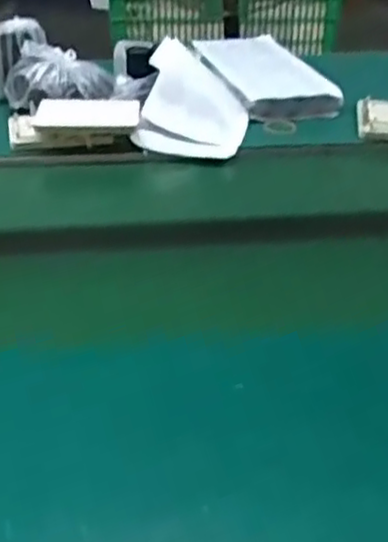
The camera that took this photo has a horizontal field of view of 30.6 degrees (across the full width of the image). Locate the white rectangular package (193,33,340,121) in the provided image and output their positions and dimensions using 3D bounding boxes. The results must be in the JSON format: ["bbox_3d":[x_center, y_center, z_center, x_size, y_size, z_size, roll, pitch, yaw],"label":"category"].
[{"bbox_3d":[0.099,-0.327,1.151,0.165,0.044,0.351,-9,35,-13],"label":"white rectangular package"}]

